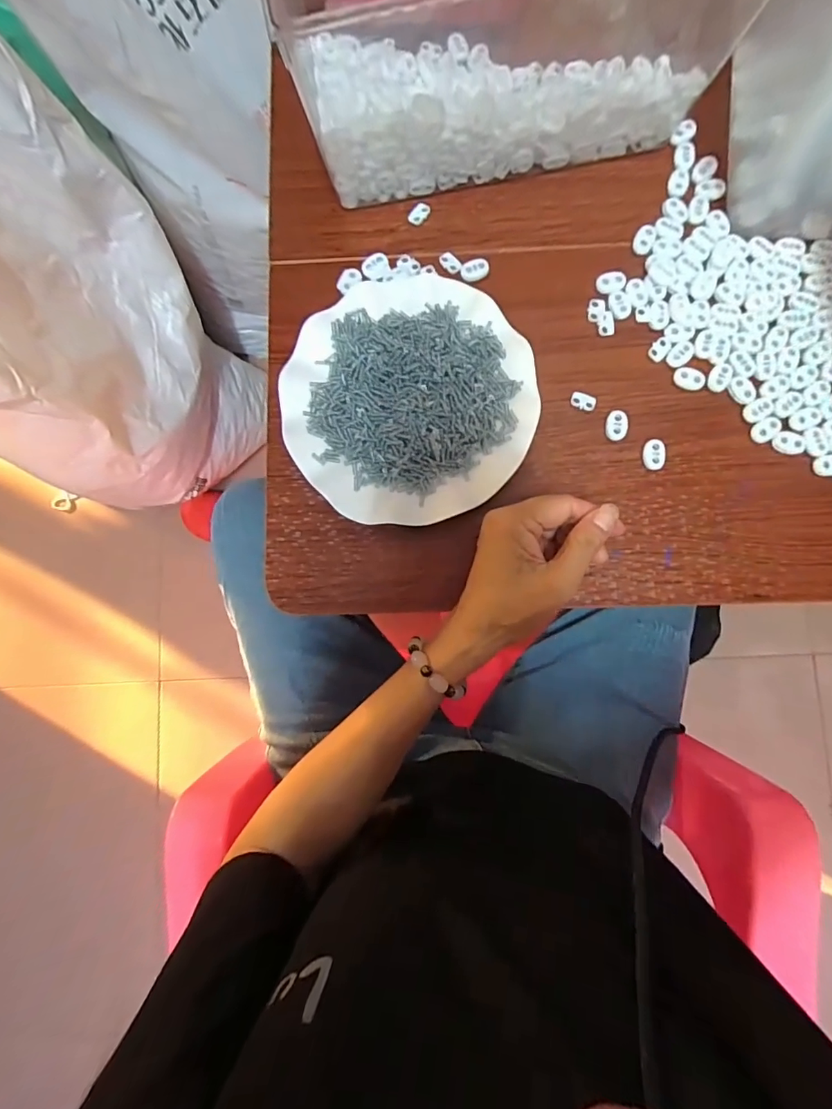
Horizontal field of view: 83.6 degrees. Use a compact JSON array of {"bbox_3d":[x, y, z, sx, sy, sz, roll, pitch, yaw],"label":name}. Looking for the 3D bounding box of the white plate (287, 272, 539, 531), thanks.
[{"bbox_3d":[-0.006,-0.117,0.353,0.177,0.030,0.186,0,86,3],"label":"white plate"}]

